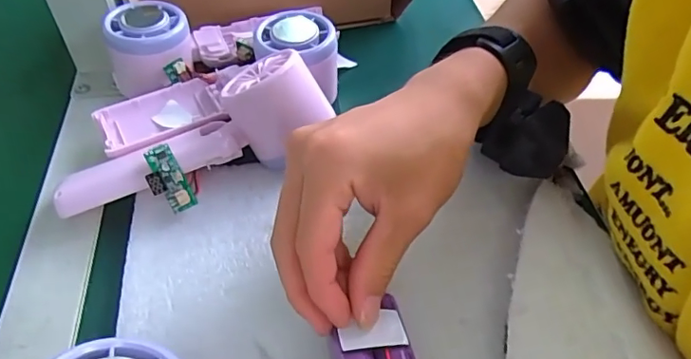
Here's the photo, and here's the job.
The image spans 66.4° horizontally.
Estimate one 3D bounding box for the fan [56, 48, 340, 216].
[{"bbox_3d":[-0.087,-0.020,0.313,0.159,0.046,0.059,-29,53,-6],"label":"fan"}]

